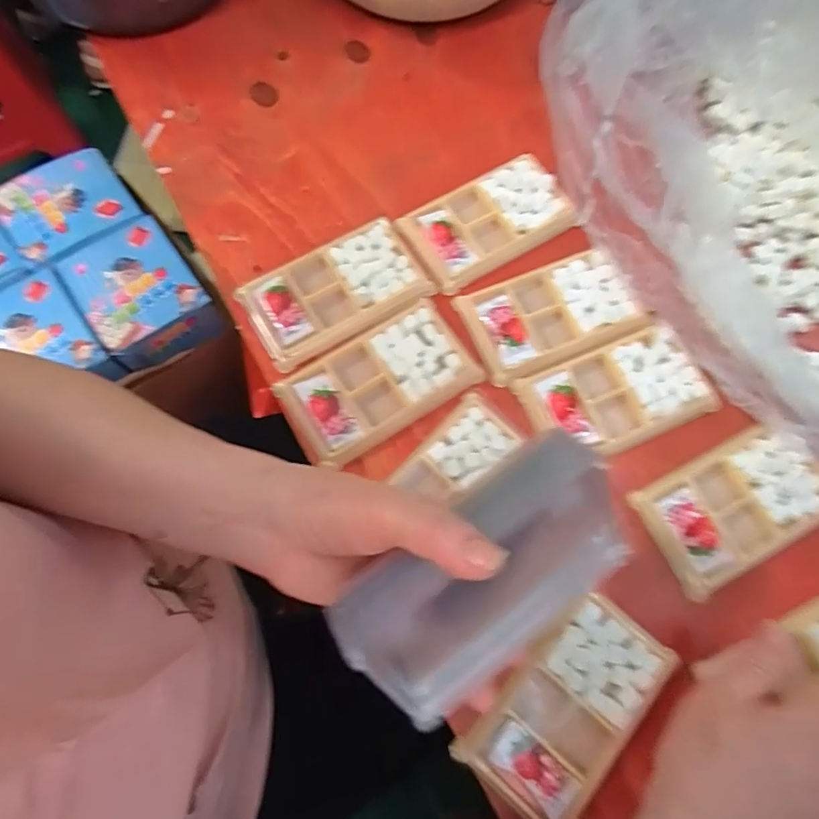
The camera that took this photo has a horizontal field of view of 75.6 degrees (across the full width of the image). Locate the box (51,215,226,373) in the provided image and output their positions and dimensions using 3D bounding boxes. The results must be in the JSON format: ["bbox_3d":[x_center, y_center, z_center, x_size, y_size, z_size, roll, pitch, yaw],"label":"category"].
[{"bbox_3d":[-0.373,-0.161,0.738,0.146,0.066,0.181,-35,77,-12],"label":"box"}]

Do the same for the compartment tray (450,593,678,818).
[{"bbox_3d":[0.100,0.187,0.334,0.074,0.019,0.135,41,76,10],"label":"compartment tray"}]

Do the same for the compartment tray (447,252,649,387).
[{"bbox_3d":[0.111,-0.074,0.417,0.131,0.019,0.076,-20,74,-8],"label":"compartment tray"}]

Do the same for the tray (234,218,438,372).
[{"bbox_3d":[-0.058,-0.092,0.412,0.134,0.014,0.078,-27,75,-10],"label":"tray"}]

